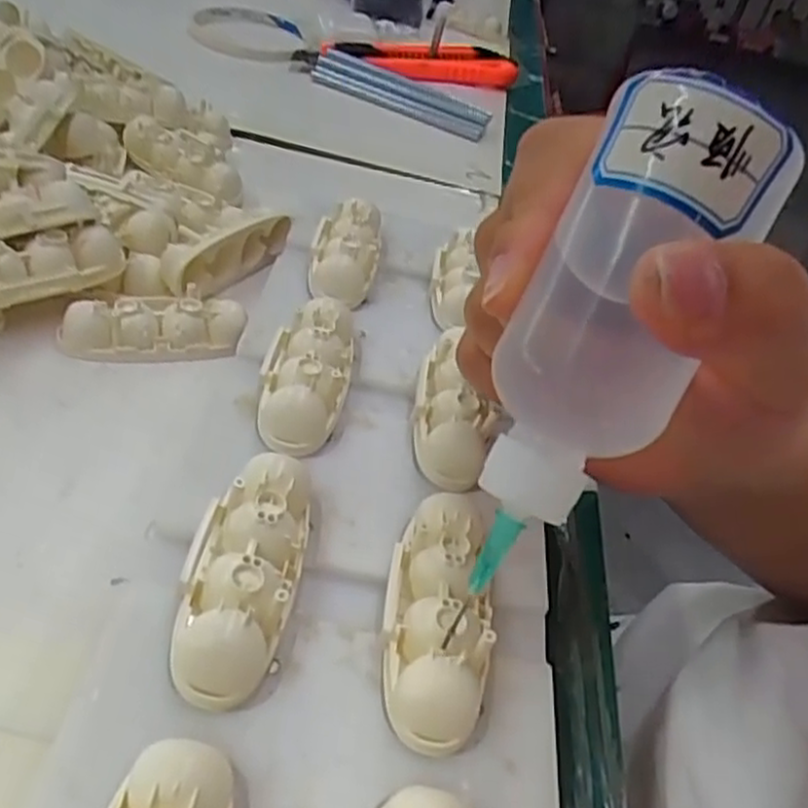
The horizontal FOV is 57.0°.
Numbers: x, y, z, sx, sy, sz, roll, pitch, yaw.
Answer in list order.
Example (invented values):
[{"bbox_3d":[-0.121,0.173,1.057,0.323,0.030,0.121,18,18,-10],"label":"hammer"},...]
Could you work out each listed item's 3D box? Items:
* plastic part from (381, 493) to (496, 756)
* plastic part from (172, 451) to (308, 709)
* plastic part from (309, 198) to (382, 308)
[{"bbox_3d":[0.008,0.046,0.171,0.023,0.014,0.059,11,41,-4],"label":"plastic part"},{"bbox_3d":[-0.036,0.038,0.170,0.024,0.017,0.059,8,41,-8],"label":"plastic part"},{"bbox_3d":[-0.022,-0.056,0.278,0.024,0.022,0.053,9,41,-6],"label":"plastic part"}]

